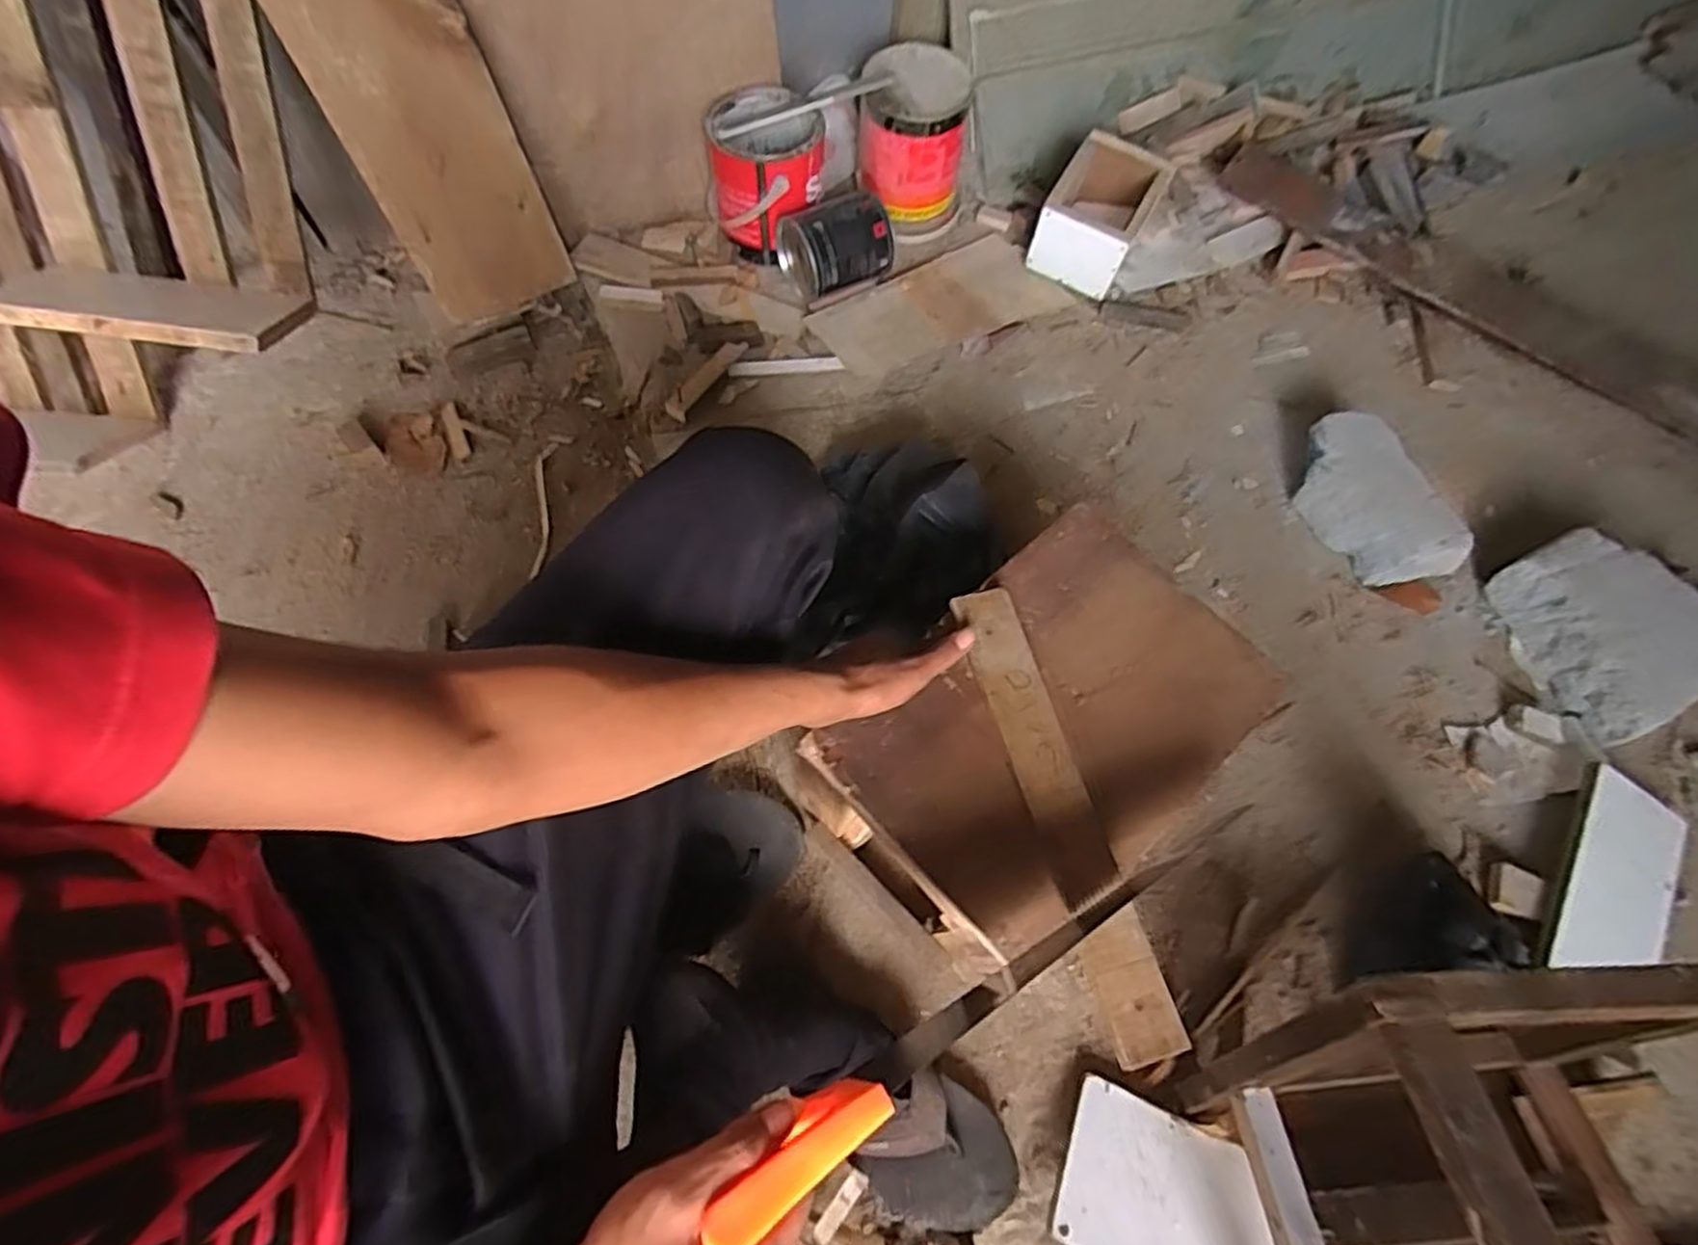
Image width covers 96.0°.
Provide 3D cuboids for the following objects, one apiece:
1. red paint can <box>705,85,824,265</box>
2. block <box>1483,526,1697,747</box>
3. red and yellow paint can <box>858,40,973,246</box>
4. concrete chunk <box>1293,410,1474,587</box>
[{"bbox_3d":[-0.108,-0.614,1.039,0.147,0.135,0.171,-4,64,-5],"label":"red paint can"},{"bbox_3d":[0.834,0.003,0.838,0.193,0.066,0.204,-22,66,-11],"label":"block"},{"bbox_3d":[0.090,-0.677,1.080,0.148,0.165,0.181,4,64,1],"label":"red and yellow paint can"},{"bbox_3d":[0.610,-0.141,0.891,0.105,0.086,0.217,-28,68,-14],"label":"concrete chunk"}]

